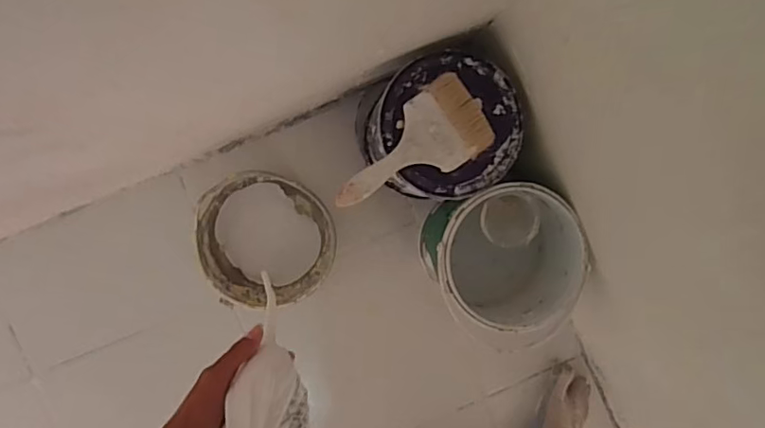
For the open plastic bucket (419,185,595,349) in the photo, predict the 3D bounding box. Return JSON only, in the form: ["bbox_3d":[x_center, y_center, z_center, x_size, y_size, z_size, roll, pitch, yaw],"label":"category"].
[{"bbox_3d":[0.151,0.057,0.736,0.181,0.158,0.193,0,94,-6],"label":"open plastic bucket"}]

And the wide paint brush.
[{"bbox_3d":[0.033,-0.069,0.626,0.192,0.014,0.093,-38,96,-2],"label":"wide paint brush"}]

